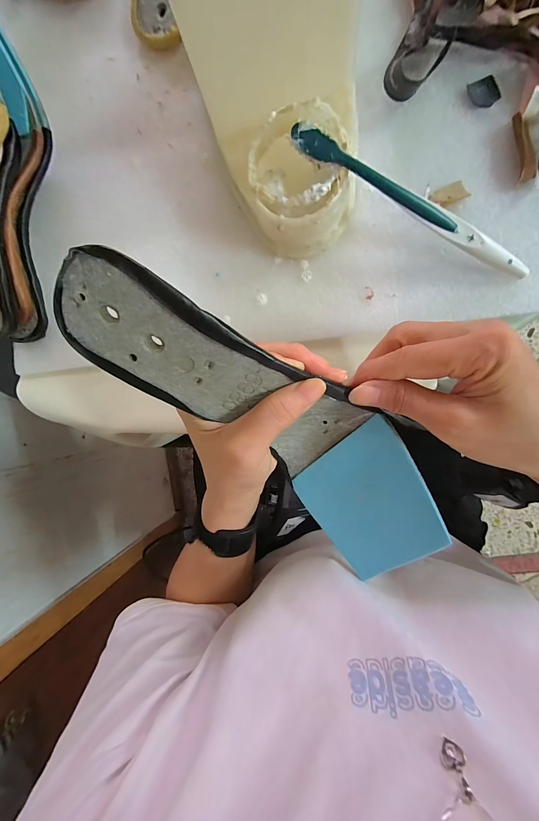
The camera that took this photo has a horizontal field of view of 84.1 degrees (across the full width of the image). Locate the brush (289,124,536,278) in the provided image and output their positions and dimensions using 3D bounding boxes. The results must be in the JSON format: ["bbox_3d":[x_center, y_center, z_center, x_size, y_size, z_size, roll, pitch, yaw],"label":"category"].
[{"bbox_3d":[0.099,-0.136,0.201,0.185,0.008,0.012,24,94,-9],"label":"brush"}]

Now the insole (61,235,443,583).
[{"bbox_3d":[0.007,0.008,0.171,0.239,0.064,0.079,39,96,-23],"label":"insole"}]

